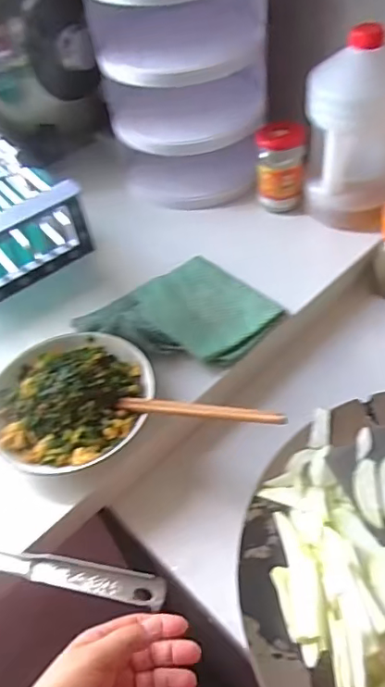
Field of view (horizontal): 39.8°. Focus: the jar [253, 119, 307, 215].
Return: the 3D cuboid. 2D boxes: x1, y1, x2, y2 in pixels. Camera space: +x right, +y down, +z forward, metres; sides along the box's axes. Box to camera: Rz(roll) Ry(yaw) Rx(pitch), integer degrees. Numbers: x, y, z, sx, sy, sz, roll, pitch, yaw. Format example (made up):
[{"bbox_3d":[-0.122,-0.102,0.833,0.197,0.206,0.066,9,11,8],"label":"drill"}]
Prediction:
[{"bbox_3d":[0.130,-0.257,0.774,0.070,0.110,0.056,4,49,10],"label":"jar"}]

